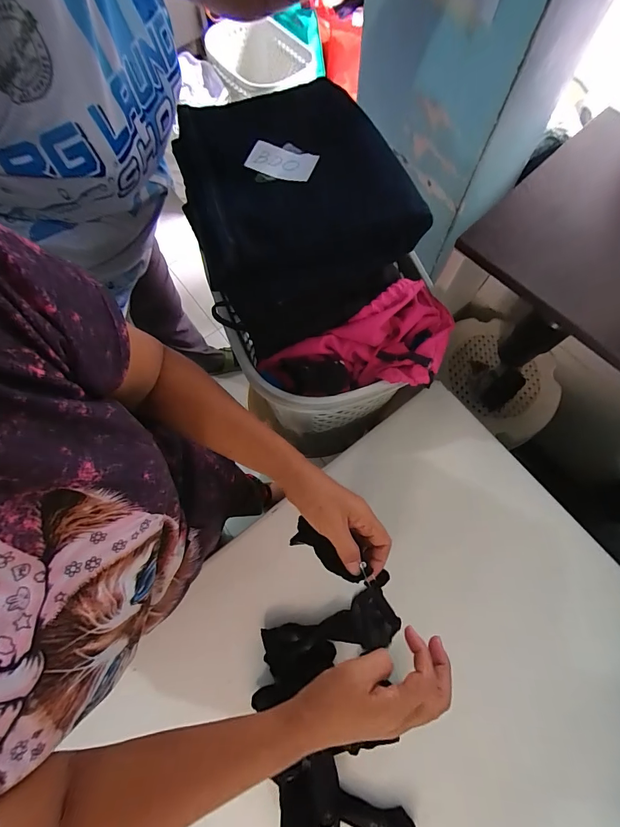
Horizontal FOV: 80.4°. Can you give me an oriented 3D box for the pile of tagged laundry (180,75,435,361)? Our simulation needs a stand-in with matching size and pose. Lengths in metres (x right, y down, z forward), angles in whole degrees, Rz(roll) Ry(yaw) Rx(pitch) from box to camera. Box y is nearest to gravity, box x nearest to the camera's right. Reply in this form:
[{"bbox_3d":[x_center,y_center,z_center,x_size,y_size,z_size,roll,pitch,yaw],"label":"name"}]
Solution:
[{"bbox_3d":[-0.028,-0.251,0.469,0.240,0.159,0.259,-21,73,-5],"label":"pile of tagged laundry"}]

